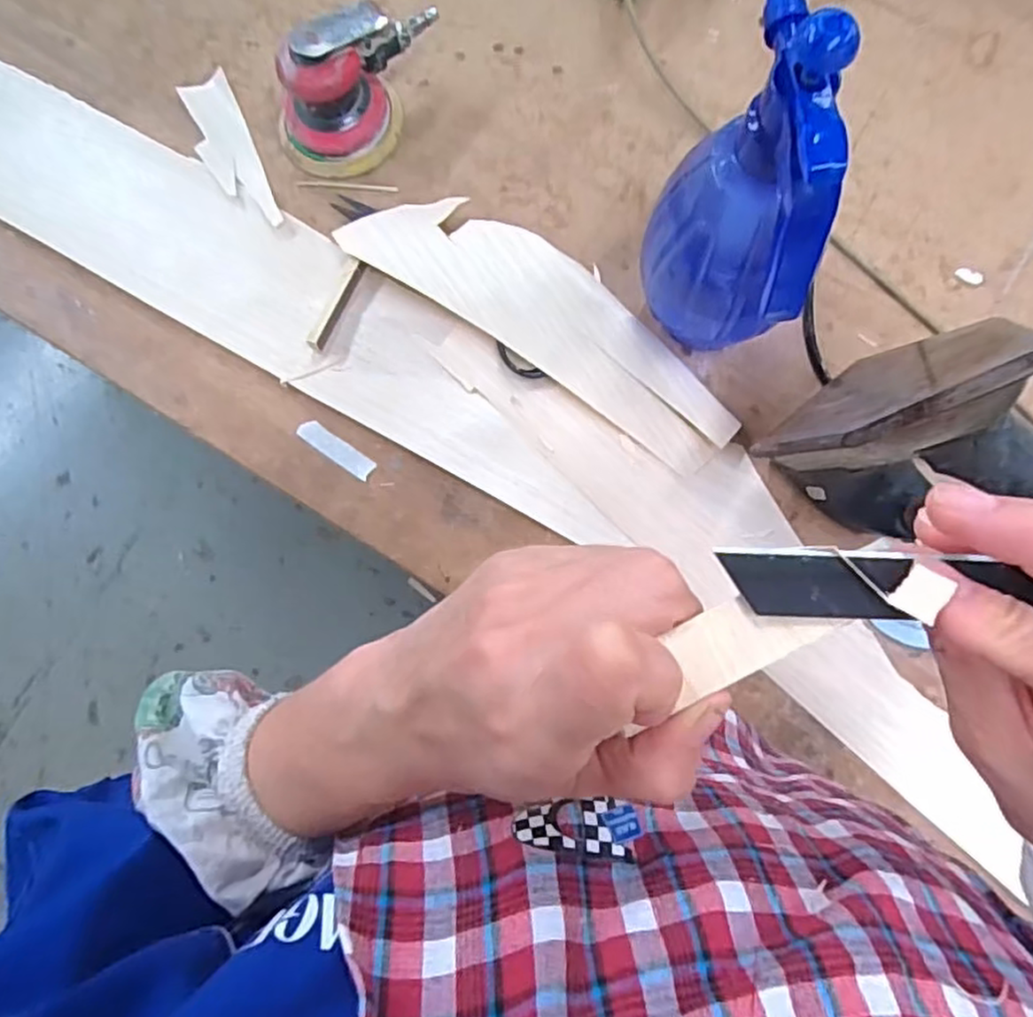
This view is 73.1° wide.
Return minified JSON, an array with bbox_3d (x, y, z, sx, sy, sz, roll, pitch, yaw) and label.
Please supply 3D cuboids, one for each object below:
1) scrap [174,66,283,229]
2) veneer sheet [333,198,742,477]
[{"bbox_3d":[-0.273,-0.336,0.663,0.049,0.005,0.168,-23,82,-3],"label":"scrap"},{"bbox_3d":[0.026,-0.172,0.605,0.364,0.011,0.098,34,88,6],"label":"veneer sheet"}]

